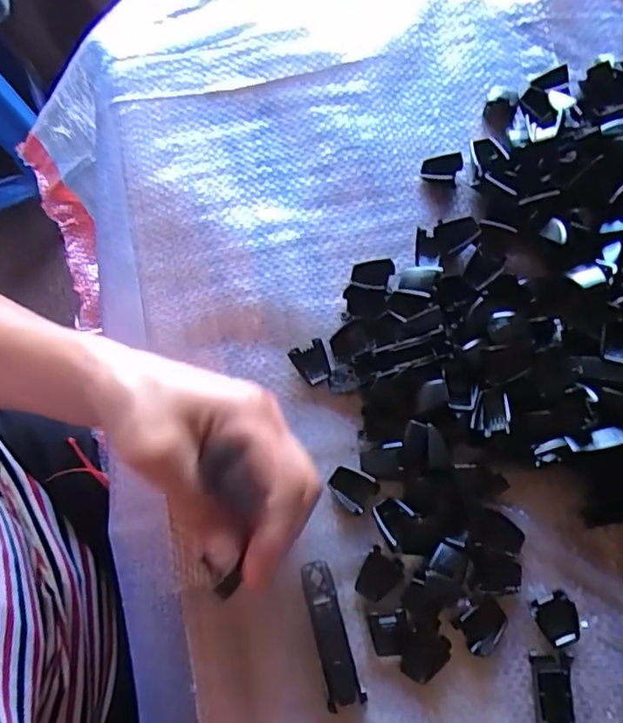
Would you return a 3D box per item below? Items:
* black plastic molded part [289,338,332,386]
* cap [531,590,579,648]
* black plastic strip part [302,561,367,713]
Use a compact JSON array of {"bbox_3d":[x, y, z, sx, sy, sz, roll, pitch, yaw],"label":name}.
[{"bbox_3d":[0.000,0.001,0.301,0.019,0.007,0.022,-21,75,-4],"label":"black plastic molded part"},{"bbox_3d":[0.115,0.121,0.265,0.018,0.010,0.022,-28,76,-6],"label":"cap"},{"bbox_3d":[0.009,0.128,0.266,0.017,0.010,0.064,-13,75,-1],"label":"black plastic strip part"}]

